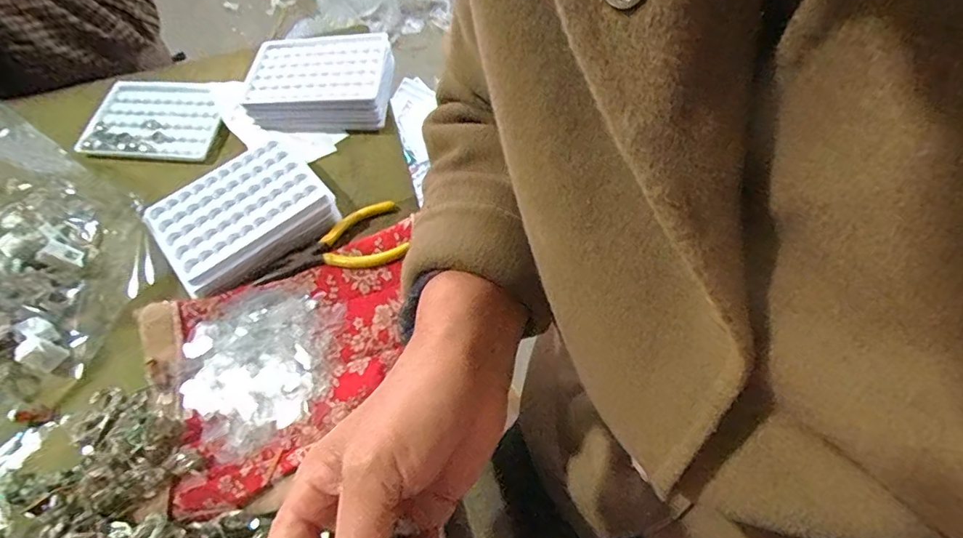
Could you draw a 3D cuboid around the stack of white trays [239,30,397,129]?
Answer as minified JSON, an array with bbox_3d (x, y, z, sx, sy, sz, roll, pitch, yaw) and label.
[{"bbox_3d":[-0.155,-0.184,0.496,0.138,0.038,0.098,-1,60,1],"label":"stack of white trays"}]

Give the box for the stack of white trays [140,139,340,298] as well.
[{"bbox_3d":[-0.193,-0.042,0.412,0.123,0.028,0.090,-38,66,-19],"label":"stack of white trays"}]

